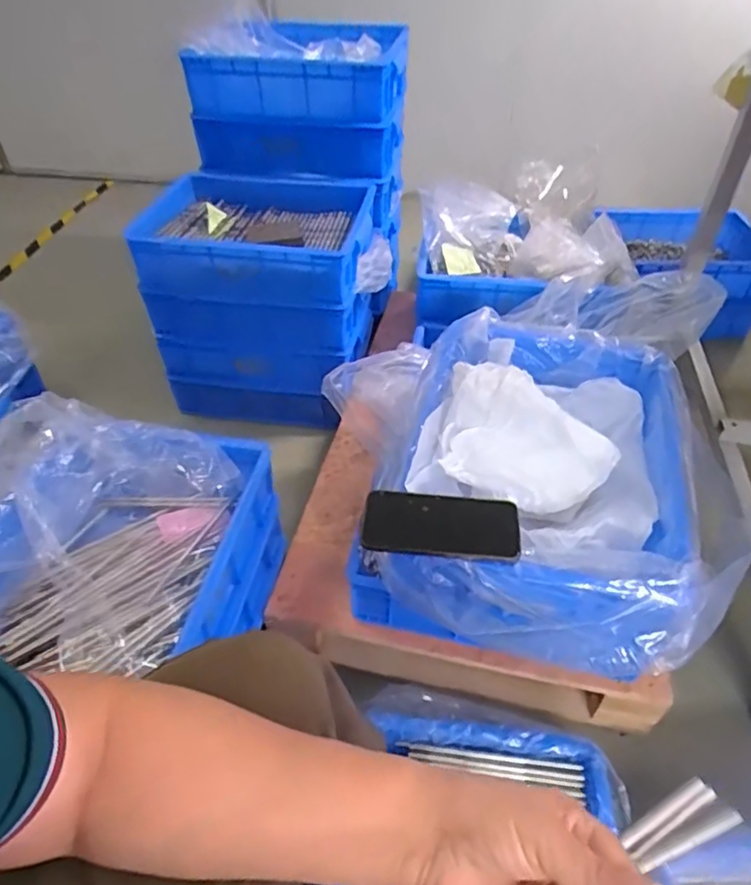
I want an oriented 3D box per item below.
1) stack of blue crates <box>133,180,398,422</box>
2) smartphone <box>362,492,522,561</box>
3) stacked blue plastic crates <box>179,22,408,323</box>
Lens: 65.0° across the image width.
[{"bbox_3d":[-0.212,-0.281,1.208,0.413,0.400,0.261,9,45,9],"label":"stack of blue crates"},{"bbox_3d":[0.068,0.086,0.616,0.159,0.015,0.077,2,45,2],"label":"smartphone"},{"bbox_3d":[-0.142,-0.661,1.137,0.386,0.218,0.261,4,45,3],"label":"stacked blue plastic crates"}]

